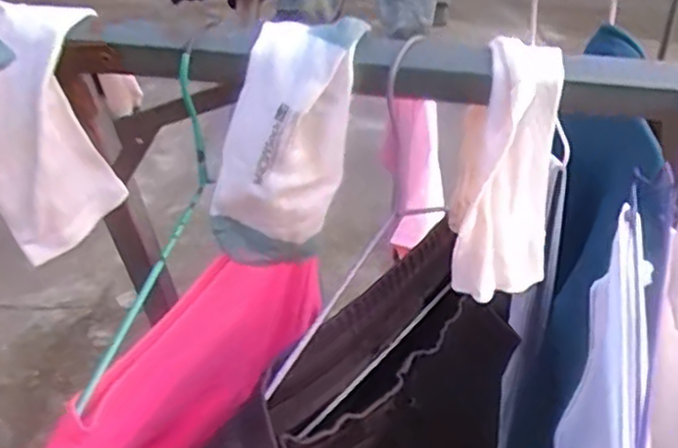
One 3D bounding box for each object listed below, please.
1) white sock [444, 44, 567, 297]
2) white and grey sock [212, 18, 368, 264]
[{"bbox_3d":[0.100,-0.025,0.427,0.059,0.151,0.042,9,29,16],"label":"white sock"},{"bbox_3d":[-0.034,-0.047,0.441,0.078,0.152,0.038,8,28,13],"label":"white and grey sock"}]

